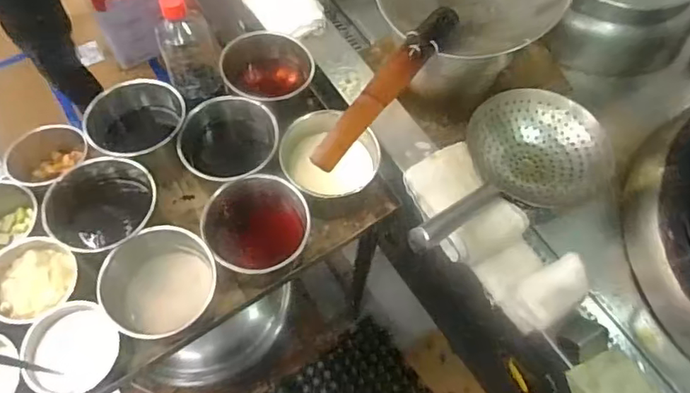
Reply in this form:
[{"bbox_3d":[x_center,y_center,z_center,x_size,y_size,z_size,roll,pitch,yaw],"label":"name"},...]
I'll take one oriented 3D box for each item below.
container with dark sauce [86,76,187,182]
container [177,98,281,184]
[{"bbox_3d":[-0.327,-0.104,0.864,0.144,0.109,0.129,3,62,-2],"label":"container with dark sauce"},{"bbox_3d":[-0.179,-0.065,0.856,0.148,0.129,0.131,-10,63,-8],"label":"container"}]

